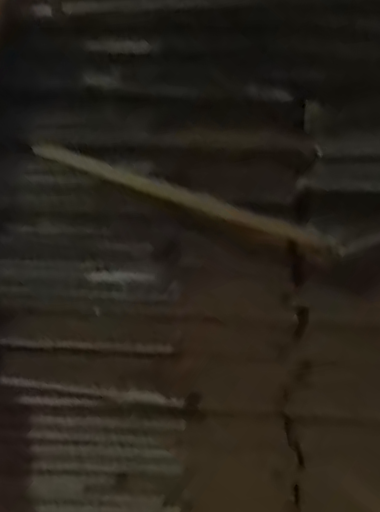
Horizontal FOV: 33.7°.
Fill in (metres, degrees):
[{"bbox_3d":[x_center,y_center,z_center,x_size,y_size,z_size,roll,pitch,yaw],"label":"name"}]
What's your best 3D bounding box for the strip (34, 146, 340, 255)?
[{"bbox_3d":[0.002,-0.032,0.362,0.180,0.011,0.005,18,20,-8],"label":"strip"}]

